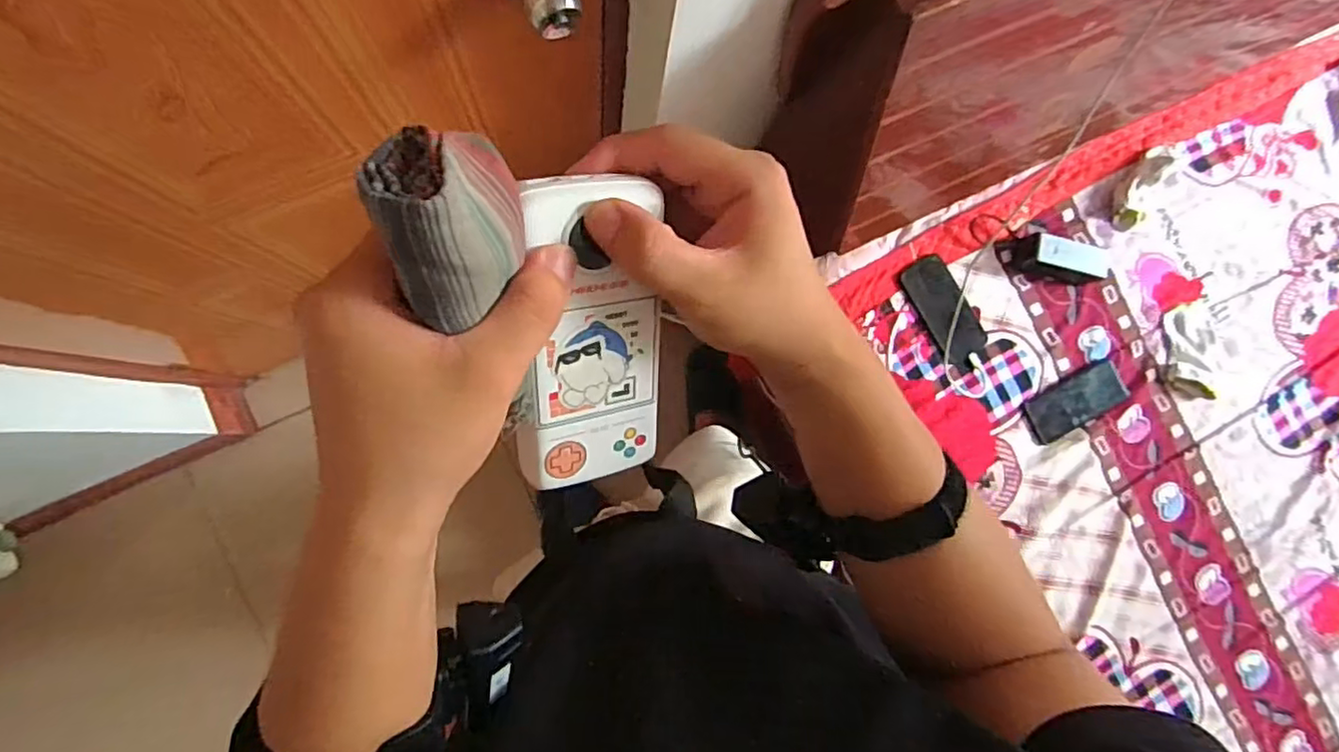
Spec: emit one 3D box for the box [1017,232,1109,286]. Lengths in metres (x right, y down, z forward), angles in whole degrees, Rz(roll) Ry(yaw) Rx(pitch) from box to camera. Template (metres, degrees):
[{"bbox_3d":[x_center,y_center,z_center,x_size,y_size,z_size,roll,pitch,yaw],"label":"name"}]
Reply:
[{"bbox_3d":[0.607,-0.181,1.003,0.144,0.051,0.056,11,85,-5],"label":"box"}]

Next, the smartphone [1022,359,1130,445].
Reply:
[{"bbox_3d":[0.647,0.039,1.023,0.170,0.015,0.075,-30,92,-7],"label":"smartphone"}]

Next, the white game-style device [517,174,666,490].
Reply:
[{"bbox_3d":[-0.035,-0.014,0.284,0.066,0.013,0.136,-10,120,-27],"label":"white game-style device"}]

